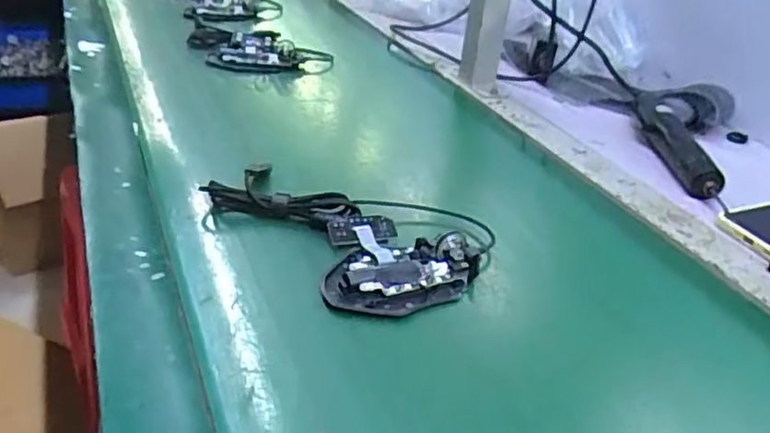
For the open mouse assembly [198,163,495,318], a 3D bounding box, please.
[{"bbox_3d":[-0.031,0.005,0.491,0.209,0.030,0.138,25,35,26],"label":"open mouse assembly"}]

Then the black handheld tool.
[{"bbox_3d":[0.300,-0.080,0.682,0.029,0.044,0.185,3,31,-8],"label":"black handheld tool"}]

